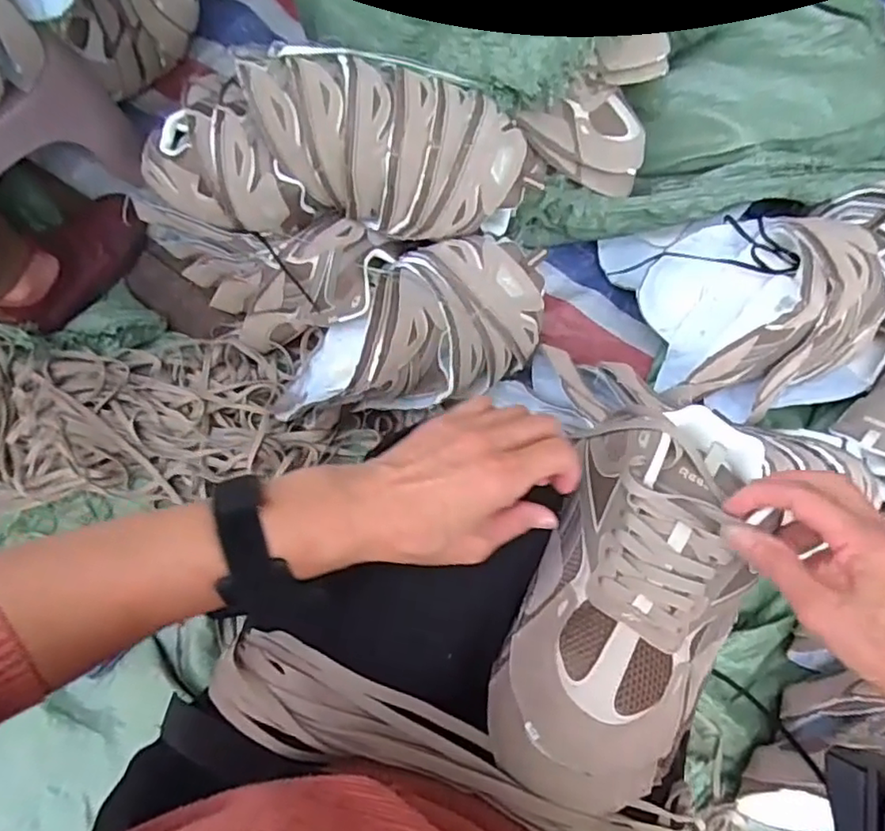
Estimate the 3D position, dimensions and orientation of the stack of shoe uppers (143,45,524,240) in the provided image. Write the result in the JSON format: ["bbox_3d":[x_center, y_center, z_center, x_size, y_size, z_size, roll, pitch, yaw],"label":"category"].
[{"bbox_3d":[-0.115,-0.283,0.659,0.408,0.123,0.142,3,75,-1],"label":"stack of shoe uppers"}]

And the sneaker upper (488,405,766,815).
[{"bbox_3d":[0.127,0.108,0.398,0.125,0.067,0.262,26,74,5],"label":"sneaker upper"}]

